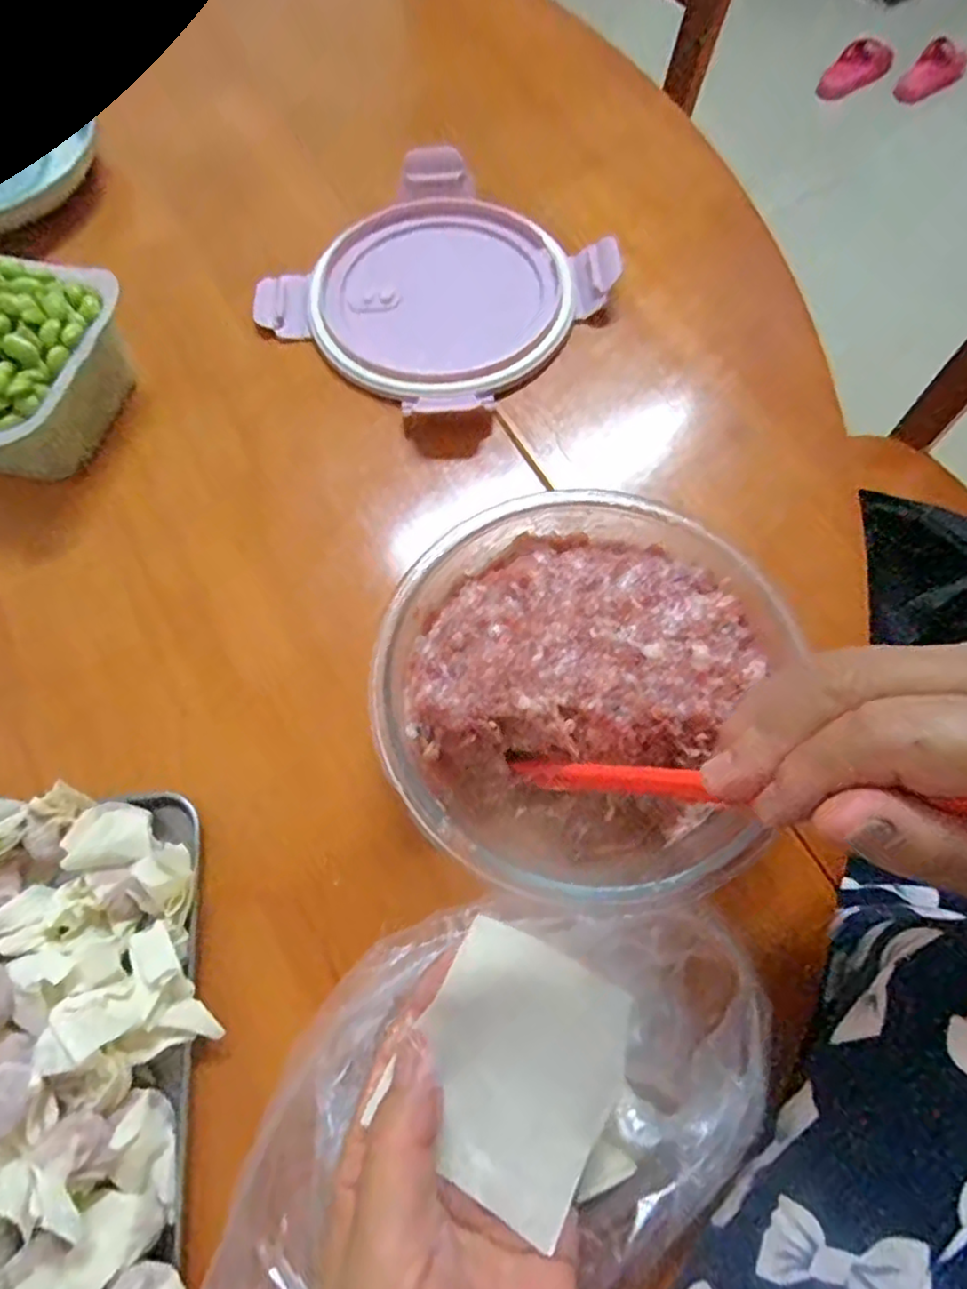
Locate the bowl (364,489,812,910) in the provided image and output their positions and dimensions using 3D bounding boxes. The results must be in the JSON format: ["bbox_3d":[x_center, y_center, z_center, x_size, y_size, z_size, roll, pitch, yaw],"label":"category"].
[{"bbox_3d":[0.038,0.022,0.280,0.164,0.064,0.154,-1,66,1],"label":"bowl"}]

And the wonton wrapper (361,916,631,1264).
[{"bbox_3d":[0.011,0.137,0.212,0.067,0.006,0.075,30,82,0],"label":"wonton wrapper"}]

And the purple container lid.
[{"bbox_3d":[-0.029,-0.222,0.405,0.168,0.022,0.165,39,72,17],"label":"purple container lid"}]

